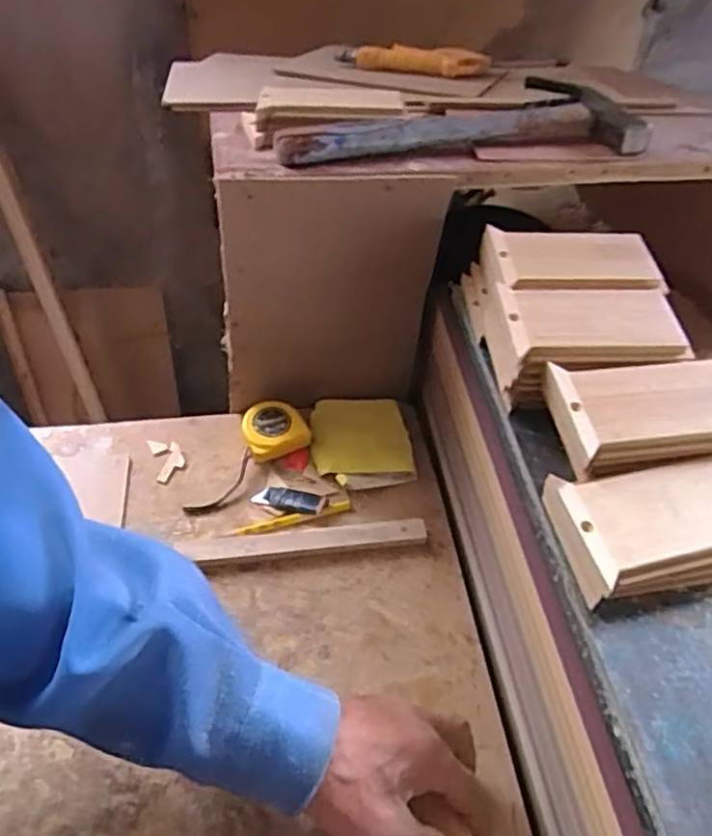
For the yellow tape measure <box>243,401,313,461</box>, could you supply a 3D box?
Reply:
[{"bbox_3d":[-0.077,0.011,0.640,0.056,0.025,0.049,-16,53,-15],"label":"yellow tape measure"}]

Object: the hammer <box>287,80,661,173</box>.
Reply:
[{"bbox_3d":[0.081,-0.251,0.566,0.292,0.026,0.113,-5,51,-9],"label":"hammer"}]

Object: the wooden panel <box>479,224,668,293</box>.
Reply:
[{"bbox_3d":[0.158,-0.115,0.510,0.118,0.017,0.069,0,50,-4],"label":"wooden panel"}]

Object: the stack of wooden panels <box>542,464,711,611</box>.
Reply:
[{"bbox_3d":[0.179,0.061,0.400,0.119,0.024,0.067,-8,51,-12],"label":"stack of wooden panels"}]

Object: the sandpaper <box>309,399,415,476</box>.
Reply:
[{"bbox_3d":[0.003,0.017,0.654,0.090,0.004,0.087,-3,51,-5],"label":"sandpaper"}]

